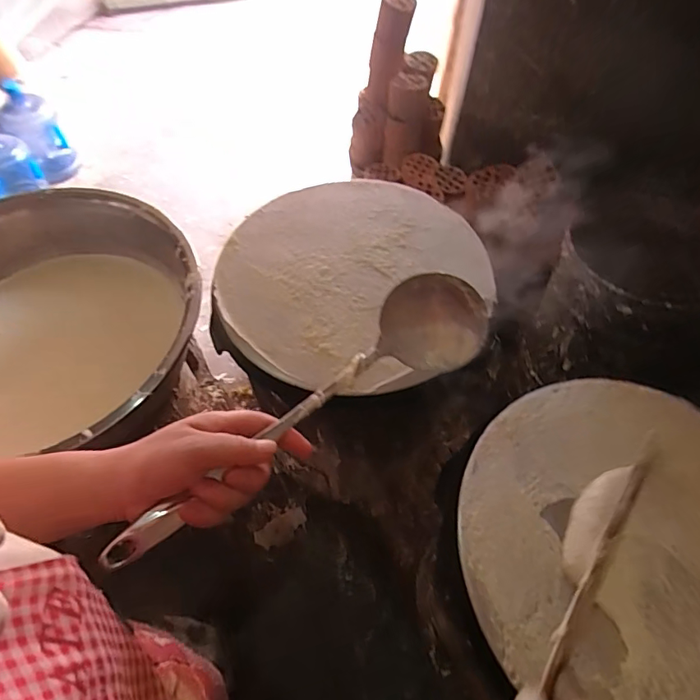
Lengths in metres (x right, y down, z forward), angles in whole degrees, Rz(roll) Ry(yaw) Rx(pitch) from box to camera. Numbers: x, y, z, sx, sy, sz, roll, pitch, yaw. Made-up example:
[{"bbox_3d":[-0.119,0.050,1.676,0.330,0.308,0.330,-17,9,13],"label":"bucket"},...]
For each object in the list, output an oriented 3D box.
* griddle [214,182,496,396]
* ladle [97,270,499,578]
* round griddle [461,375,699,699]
[{"bbox_3d":[0.000,-0.116,0.671,0.347,0.024,0.368,0,58,-1],"label":"griddle"},{"bbox_3d":[-0.033,0.044,0.389,0.345,0.079,0.075,-32,64,-22],"label":"ladle"},{"bbox_3d":[0.303,0.197,0.481,0.357,0.019,0.358,0,58,-1],"label":"round griddle"}]

